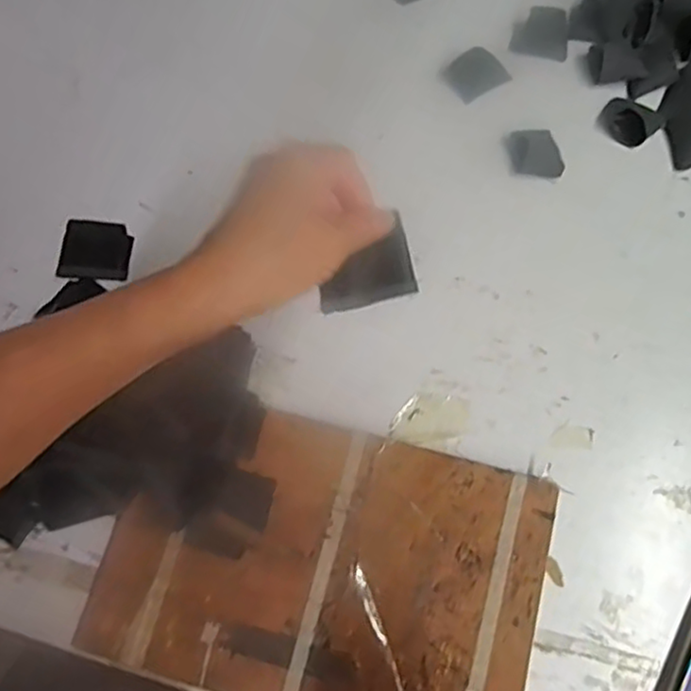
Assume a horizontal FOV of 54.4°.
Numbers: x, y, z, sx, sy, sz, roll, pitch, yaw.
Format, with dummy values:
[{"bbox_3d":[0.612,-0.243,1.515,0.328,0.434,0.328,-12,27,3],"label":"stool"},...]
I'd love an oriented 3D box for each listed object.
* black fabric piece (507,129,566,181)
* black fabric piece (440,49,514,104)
[{"bbox_3d":[0.149,-0.150,0.527,0.038,0.005,0.044,-8,71,-1],"label":"black fabric piece"},{"bbox_3d":[0.107,-0.223,0.550,0.043,0.015,0.037,-26,72,-7],"label":"black fabric piece"}]

